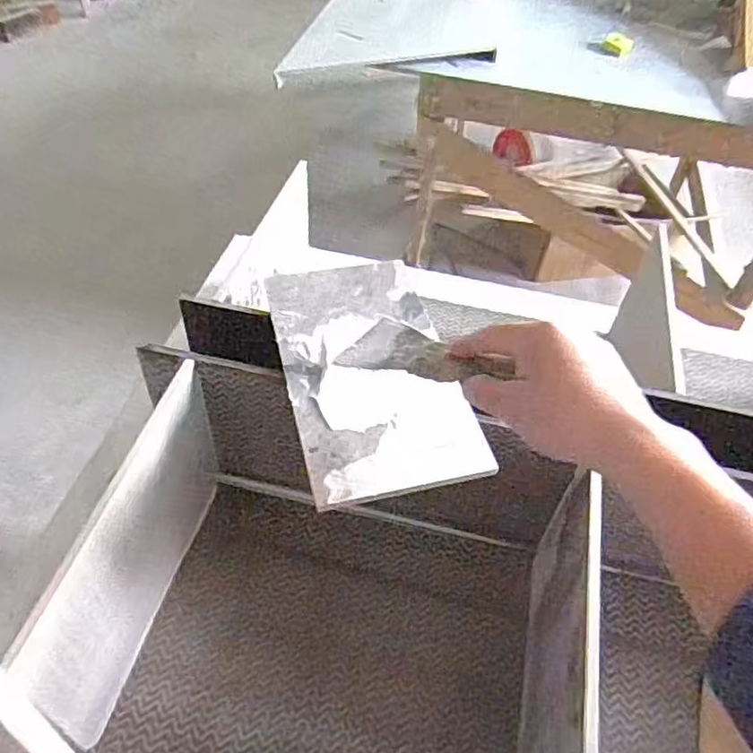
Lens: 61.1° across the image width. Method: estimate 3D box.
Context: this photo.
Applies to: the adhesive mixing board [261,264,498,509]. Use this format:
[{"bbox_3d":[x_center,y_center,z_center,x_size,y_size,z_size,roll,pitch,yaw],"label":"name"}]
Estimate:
[{"bbox_3d":[-0.008,-0.014,0.584,0.147,0.013,0.277,-8,50,-13],"label":"adhesive mixing board"}]

